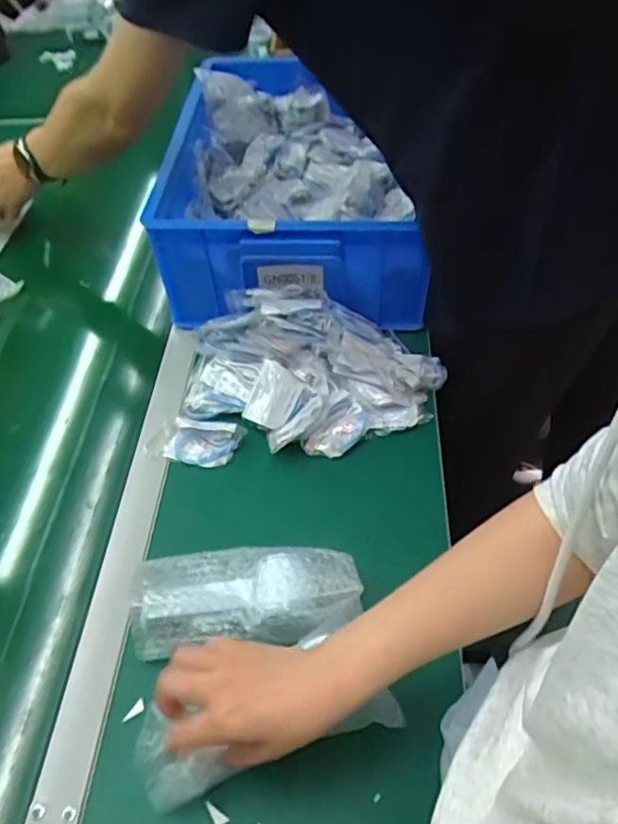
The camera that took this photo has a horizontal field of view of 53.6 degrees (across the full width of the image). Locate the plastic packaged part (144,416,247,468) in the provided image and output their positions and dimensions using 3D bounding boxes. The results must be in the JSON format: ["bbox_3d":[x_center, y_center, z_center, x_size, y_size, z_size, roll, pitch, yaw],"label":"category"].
[{"bbox_3d":[-0.126,0.035,0.685,0.105,0.023,0.052,8,69,11],"label":"plastic packaged part"}]

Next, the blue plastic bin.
[{"bbox_3d":[-0.011,-0.308,0.843,0.317,0.141,0.406,2,51,3],"label":"blue plastic bin"}]

